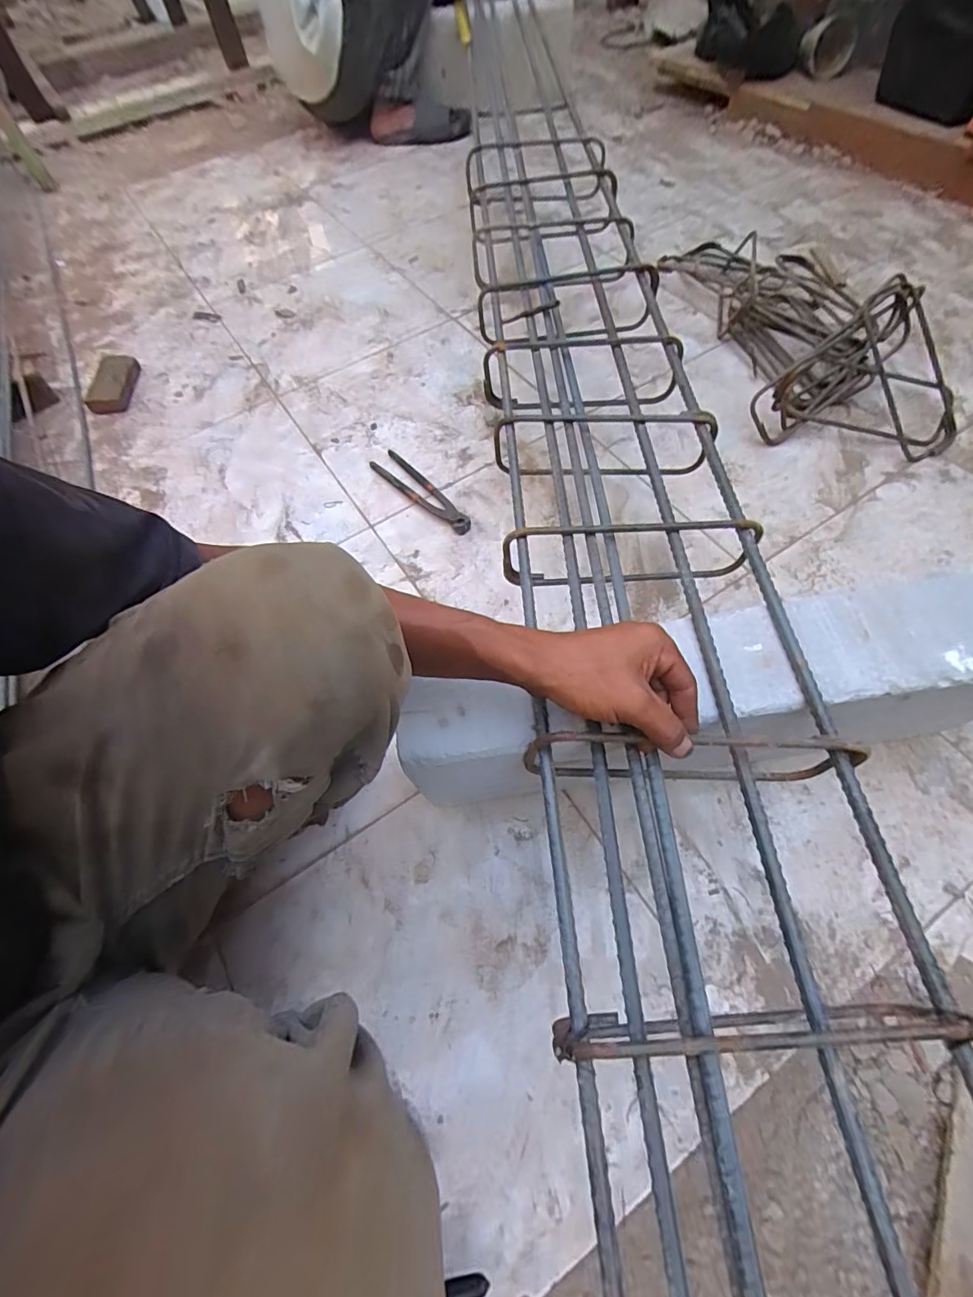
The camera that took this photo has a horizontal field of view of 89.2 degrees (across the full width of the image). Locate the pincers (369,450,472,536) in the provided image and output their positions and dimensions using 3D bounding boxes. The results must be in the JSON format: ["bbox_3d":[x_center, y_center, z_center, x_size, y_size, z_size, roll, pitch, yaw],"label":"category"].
[{"bbox_3d":[-0.102,-0.250,0.783,0.052,0.024,0.202,-41,68,-16],"label":"pincers"}]

